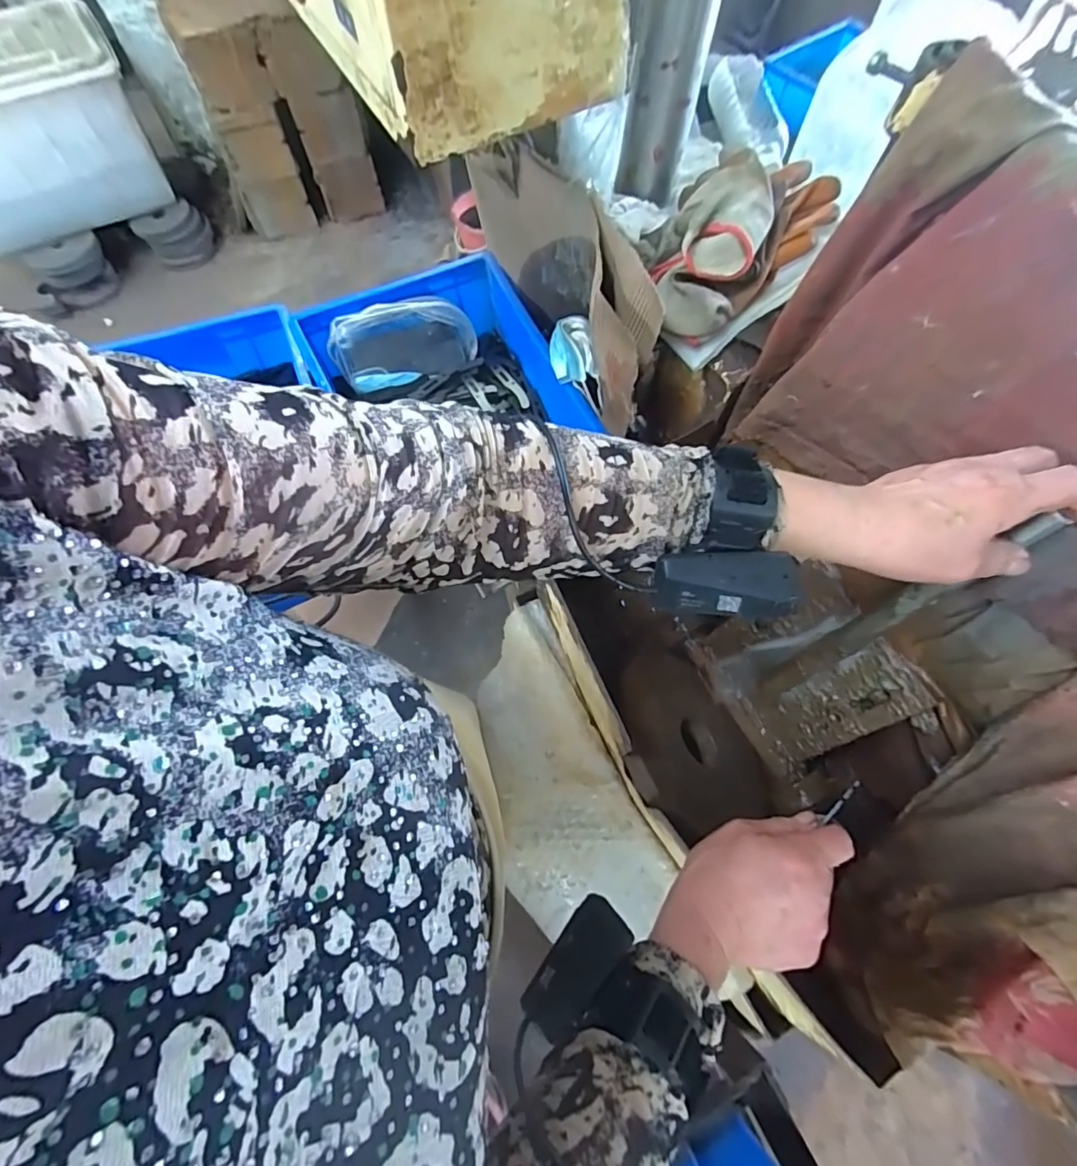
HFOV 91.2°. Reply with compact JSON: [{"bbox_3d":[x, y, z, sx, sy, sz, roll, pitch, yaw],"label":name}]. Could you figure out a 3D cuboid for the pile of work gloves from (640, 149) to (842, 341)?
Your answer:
[{"bbox_3d":[0.185,-0.343,0.513,0.211,0.070,0.130,-39,73,-16],"label":"pile of work gloves"}]

